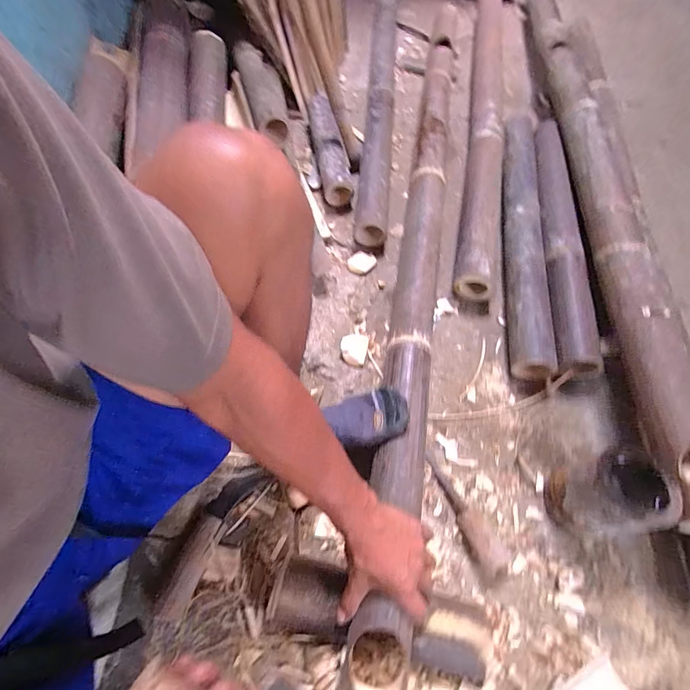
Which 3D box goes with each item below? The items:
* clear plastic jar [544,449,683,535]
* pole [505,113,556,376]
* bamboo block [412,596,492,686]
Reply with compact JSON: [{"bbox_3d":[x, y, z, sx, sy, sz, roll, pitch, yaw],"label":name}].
[{"bbox_3d":[0.354,0.208,0.524,0.086,0.149,0.097,-7,62,-5],"label":"clear plastic jar"},{"bbox_3d":[0.371,-0.260,0.811,0.085,0.106,0.701,6,62,2],"label":"pole"},{"bbox_3d":[0.133,0.373,0.479,0.102,0.055,0.084,9,62,3],"label":"bamboo block"}]

